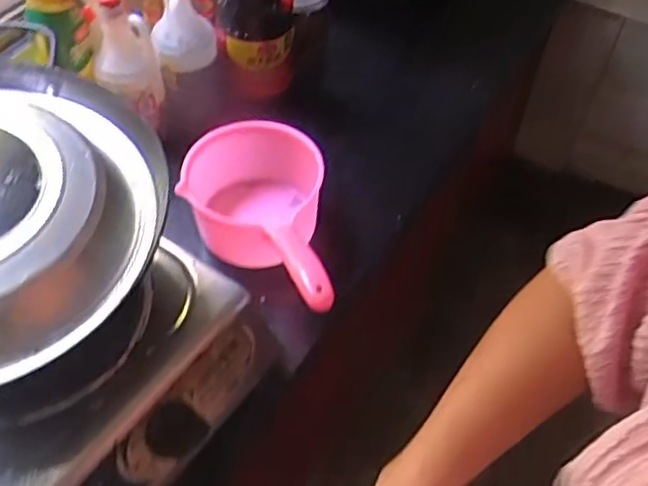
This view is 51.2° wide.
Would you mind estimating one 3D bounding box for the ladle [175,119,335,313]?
[{"bbox_3d":[-0.066,-0.023,0.773,0.165,0.115,0.283,-10,38,-10],"label":"ladle"}]

